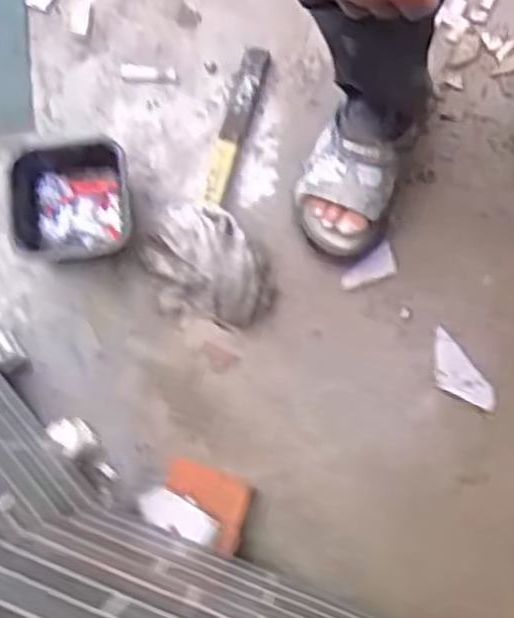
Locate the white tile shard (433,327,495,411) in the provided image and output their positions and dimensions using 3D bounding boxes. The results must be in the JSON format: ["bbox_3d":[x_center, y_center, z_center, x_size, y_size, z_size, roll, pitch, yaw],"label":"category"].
[{"bbox_3d":[0.268,0.089,1.076,0.051,0.011,0.121,-37,80,-4],"label":"white tile shard"}]

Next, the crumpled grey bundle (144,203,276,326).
[{"bbox_3d":[-0.064,-0.066,1.094,0.187,0.088,0.150,14,81,6],"label":"crumpled grey bundle"}]

